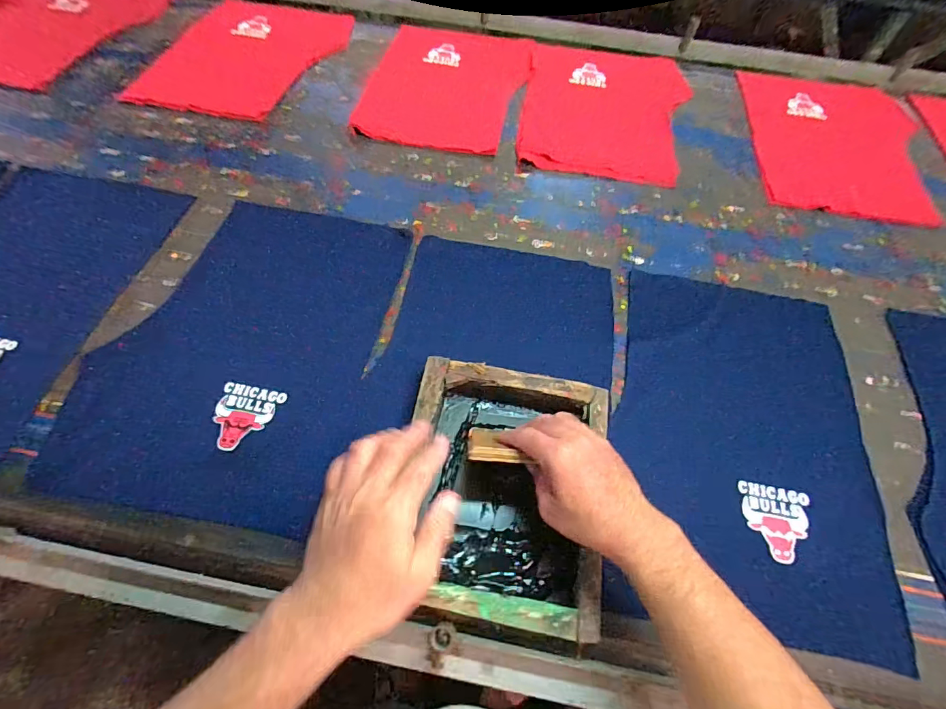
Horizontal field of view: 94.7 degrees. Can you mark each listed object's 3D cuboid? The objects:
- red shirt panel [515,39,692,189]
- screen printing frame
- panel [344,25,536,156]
[{"bbox_3d":[0.278,-0.537,0.923,0.328,0.017,0.464,10,61,3],"label":"red shirt panel"},{"bbox_3d":[0.032,0.148,0.499,0.219,0.053,0.267,10,61,3],"label":"screen printing frame"},{"bbox_3d":[-0.053,-0.597,0.955,0.321,0.015,0.466,11,60,3],"label":"panel"}]

